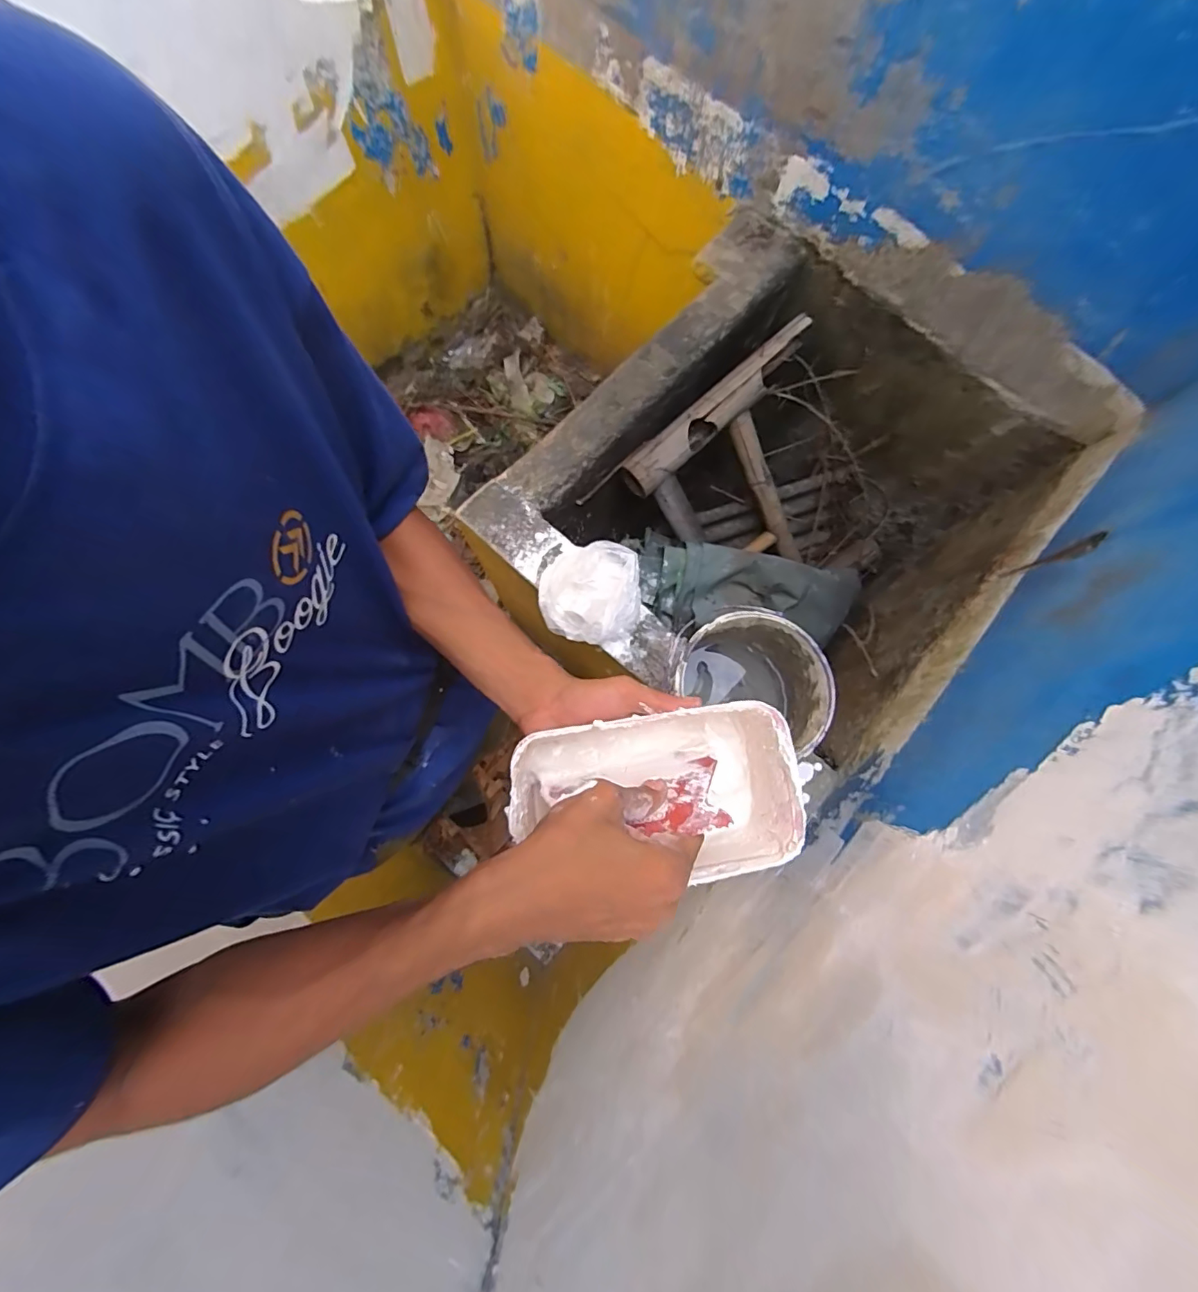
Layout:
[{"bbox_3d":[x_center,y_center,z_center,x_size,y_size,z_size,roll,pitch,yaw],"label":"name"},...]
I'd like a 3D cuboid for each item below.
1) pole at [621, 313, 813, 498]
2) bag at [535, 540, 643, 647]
[{"bbox_3d":[0.245,-0.478,1.002,0.483,0.067,0.075,-41,83,-8],"label":"pole"},{"bbox_3d":[-0.015,-0.084,0.771,0.155,0.061,0.159,7,79,0],"label":"bag"}]

